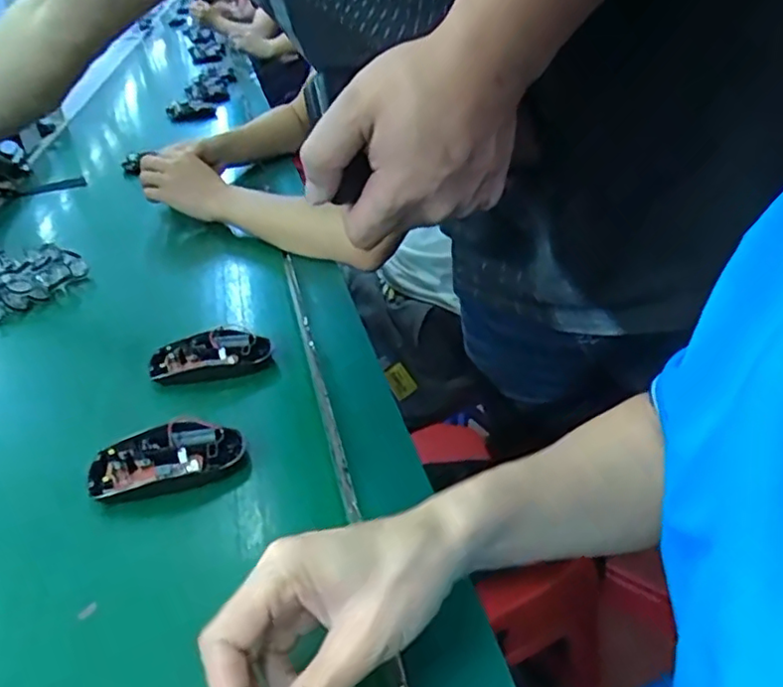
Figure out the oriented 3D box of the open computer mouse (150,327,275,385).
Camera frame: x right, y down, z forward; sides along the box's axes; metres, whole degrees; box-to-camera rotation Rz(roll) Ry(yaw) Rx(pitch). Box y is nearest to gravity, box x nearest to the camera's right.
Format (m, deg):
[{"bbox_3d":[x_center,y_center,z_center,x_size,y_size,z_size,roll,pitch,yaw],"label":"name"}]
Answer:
[{"bbox_3d":[-0.158,0.011,0.549,0.100,0.021,0.055,-12,33,-14],"label":"open computer mouse"}]

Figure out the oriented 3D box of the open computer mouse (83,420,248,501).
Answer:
[{"bbox_3d":[-0.157,0.082,0.441,0.100,0.025,0.055,-15,34,-18],"label":"open computer mouse"}]

